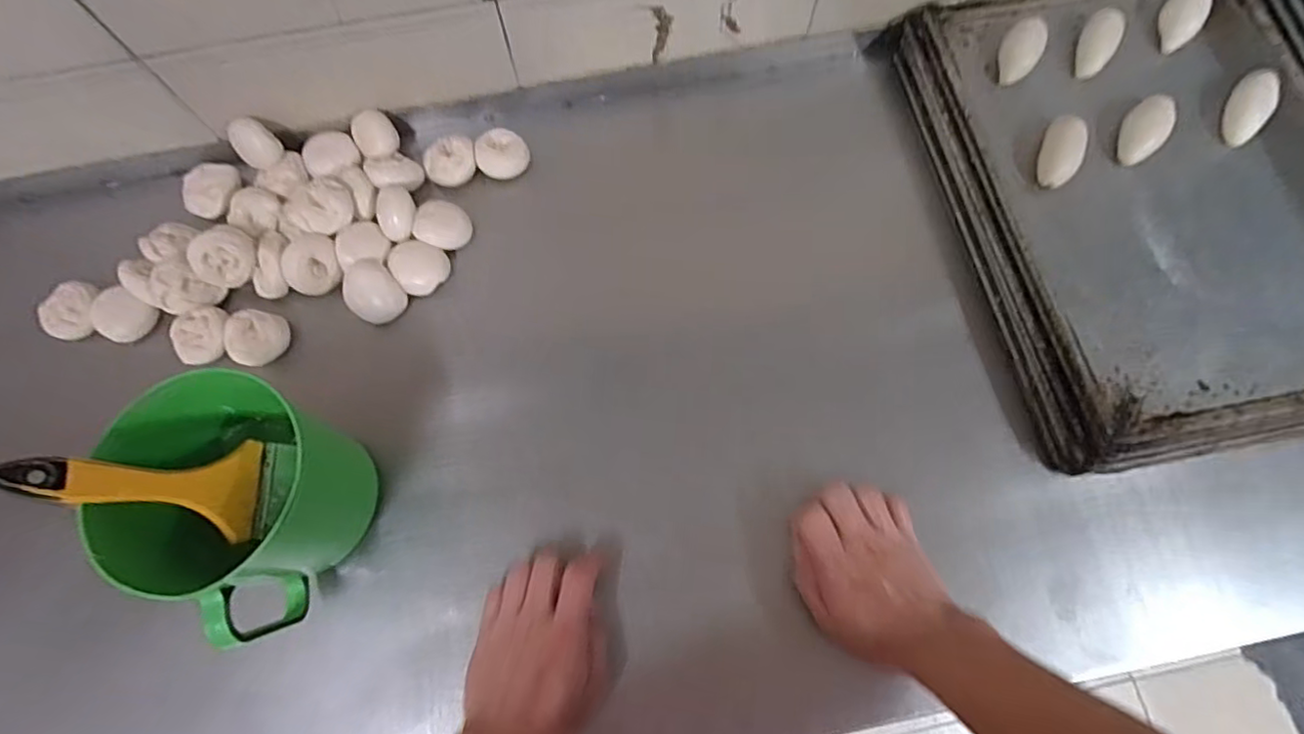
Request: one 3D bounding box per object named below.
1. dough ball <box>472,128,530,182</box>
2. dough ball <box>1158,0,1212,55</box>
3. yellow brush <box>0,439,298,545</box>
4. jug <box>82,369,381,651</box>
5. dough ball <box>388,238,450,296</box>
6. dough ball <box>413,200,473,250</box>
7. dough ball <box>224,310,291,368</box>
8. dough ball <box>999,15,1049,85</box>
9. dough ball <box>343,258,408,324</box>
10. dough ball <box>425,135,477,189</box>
[{"bbox_3d":[-0.148,-0.209,0.616,0.049,0.027,0.050,0,72,1],"label":"dough ball"},{"bbox_3d":[0.519,-0.345,0.608,0.034,0.019,0.081,30,75,11],"label":"dough ball"},{"bbox_3d":[-0.328,0.077,0.415,0.155,0.023,0.067,15,67,-37],"label":"yellow brush"},{"bbox_3d":[-0.292,0.100,0.454,0.136,0.142,0.155,24,74,9],"label":"jug"},{"bbox_3d":[-0.218,-0.092,0.583,0.053,0.027,0.047,31,75,11],"label":"dough ball"},{"bbox_3d":[-0.195,-0.131,0.585,0.045,0.028,0.044,0,72,1],"label":"dough ball"},{"bbox_3d":[-0.359,-0.024,0.564,0.048,0.029,0.046,0,72,1],"label":"dough ball"},{"bbox_3d":[0.349,-0.299,0.593,0.036,0.029,0.063,32,75,11],"label":"dough ball"},{"bbox_3d":[-0.255,-0.066,0.571,0.046,0.034,0.049,0,72,1],"label":"dough ball"},{"bbox_3d":[-0.195,-0.200,0.608,0.049,0.030,0.044,-27,73,-7],"label":"dough ball"}]

